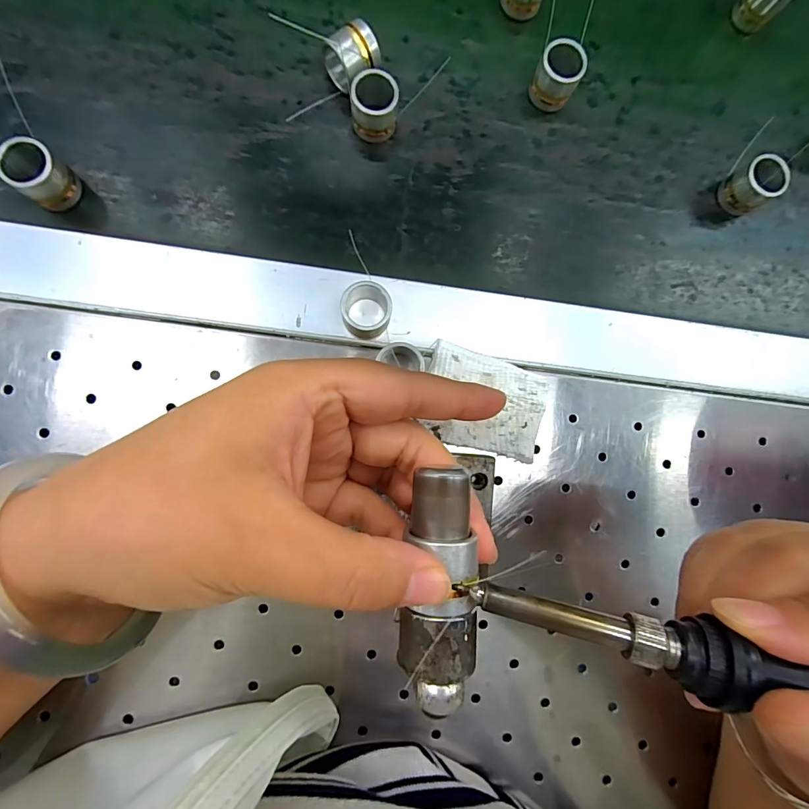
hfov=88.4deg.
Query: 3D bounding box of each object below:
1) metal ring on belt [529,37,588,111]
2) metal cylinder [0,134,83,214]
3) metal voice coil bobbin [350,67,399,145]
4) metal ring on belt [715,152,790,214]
[{"bbox_3d":[0.087,-0.187,0.238,0.024,0.025,0.021,32,83,-2],"label":"metal ring on belt"},{"bbox_3d":[-0.184,-0.116,0.210,0.021,0.026,0.024,29,83,-3],"label":"metal cylinder"},{"bbox_3d":[-0.016,-0.162,0.228,0.024,0.027,0.022,3,85,-5],"label":"metal voice coil bobbin"},{"bbox_3d":[0.203,-0.128,0.243,0.024,0.028,0.025,0,86,-6],"label":"metal ring on belt"}]

